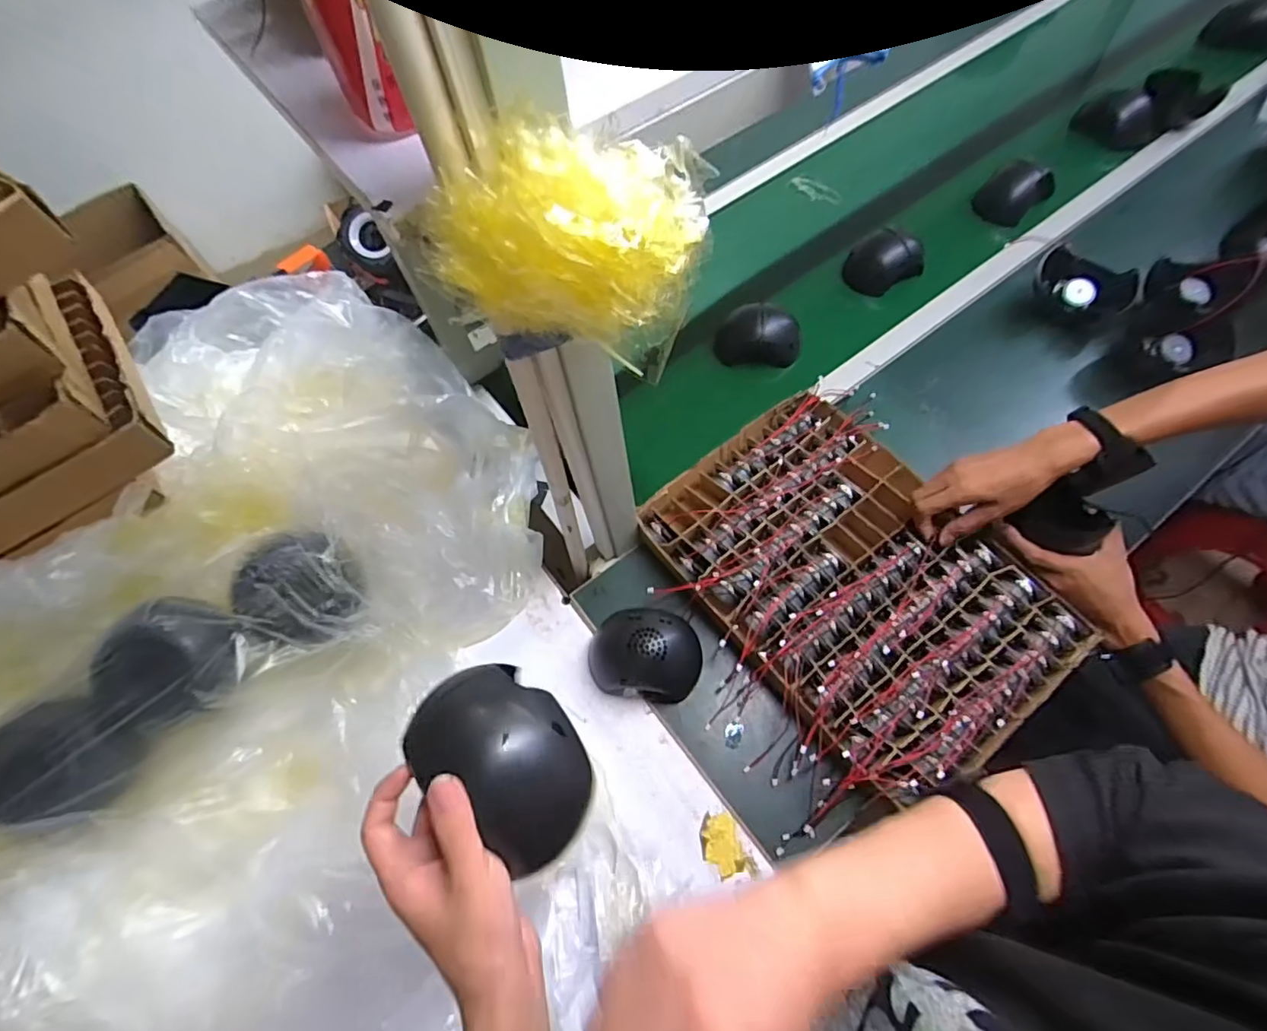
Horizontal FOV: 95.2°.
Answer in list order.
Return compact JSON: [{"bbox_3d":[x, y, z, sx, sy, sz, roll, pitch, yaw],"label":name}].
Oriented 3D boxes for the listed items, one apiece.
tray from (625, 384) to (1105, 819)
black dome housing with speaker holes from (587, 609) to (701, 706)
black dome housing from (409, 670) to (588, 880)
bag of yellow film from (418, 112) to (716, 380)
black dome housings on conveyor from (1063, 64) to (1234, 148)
[{"bbox_3d":[0.253,0.074,0.700,0.329,0.060,0.450,-37,66,-12],"label":"tray"},{"bbox_3d":[0.012,0.158,0.669,0.131,0.065,0.098,7,65,10],"label":"black dome housing with speaker holes"},{"bbox_3d":[-0.081,0.148,0.359,0.120,0.062,0.087,34,66,19],"label":"black dome housing"},{"bbox_3d":[-0.033,-0.147,0.301,0.136,0.091,0.087,17,67,14],"label":"bag of yellow film"},{"bbox_3d":[0.936,-0.744,1.070,0.180,0.094,0.129,-24,64,-5],"label":"black dome housings on conveyor"}]

